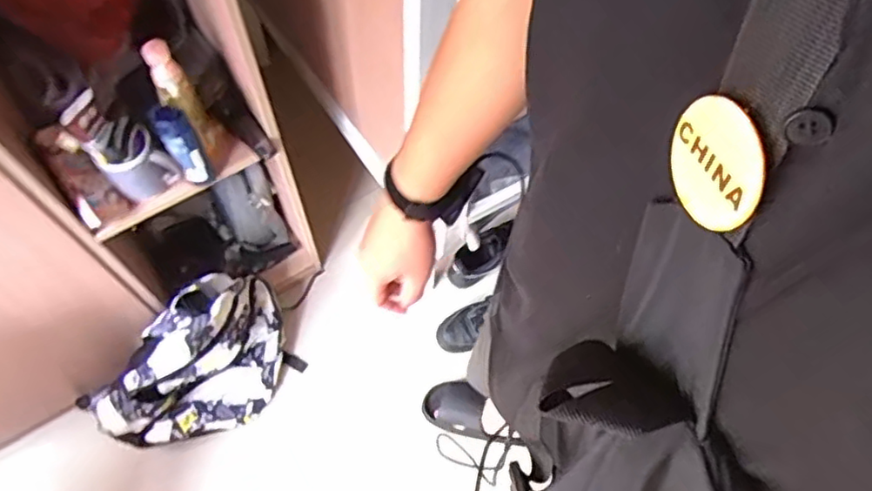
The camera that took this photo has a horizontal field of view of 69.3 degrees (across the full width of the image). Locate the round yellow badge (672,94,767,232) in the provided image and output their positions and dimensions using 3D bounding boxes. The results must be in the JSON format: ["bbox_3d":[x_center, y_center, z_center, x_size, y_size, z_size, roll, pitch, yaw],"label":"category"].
[{"bbox_3d":[0.091,-0.027,0.206,0.004,0.038,0.042,-8,96,-17],"label":"round yellow badge"}]

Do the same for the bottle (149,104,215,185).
[{"bbox_3d":[-0.389,-0.153,0.977,0.050,0.163,0.040,-26,67,-14],"label":"bottle"}]

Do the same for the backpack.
[{"bbox_3d":[-0.504,0.249,1.285,0.425,0.315,0.220,-35,70,-18],"label":"backpack"}]

